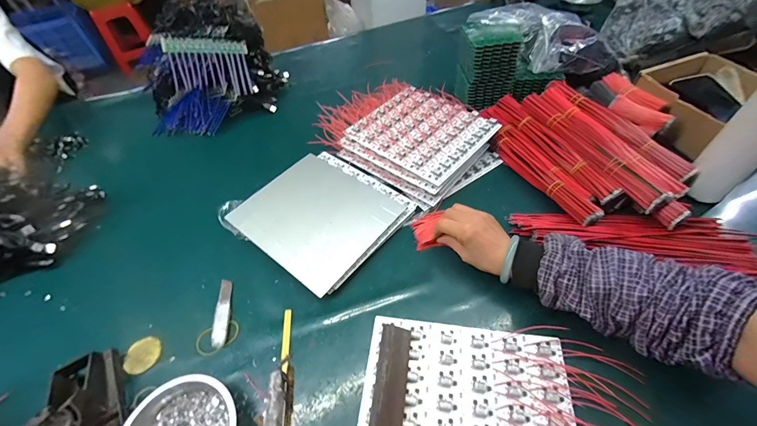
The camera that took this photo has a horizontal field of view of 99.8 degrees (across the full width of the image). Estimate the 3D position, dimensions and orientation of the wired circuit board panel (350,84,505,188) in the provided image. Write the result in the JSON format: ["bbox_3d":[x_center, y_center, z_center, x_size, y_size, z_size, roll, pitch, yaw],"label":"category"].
[{"bbox_3d":[0.088,-0.168,0.635,0.232,0.010,0.205,35,62,29],"label":"wired circuit board panel"}]

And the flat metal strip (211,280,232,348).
[{"bbox_3d":[-0.232,0.145,0.472,0.022,0.011,0.106,-13,51,-5],"label":"flat metal strip"}]

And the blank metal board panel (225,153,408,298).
[{"bbox_3d":[-0.109,-0.002,0.548,0.236,0.008,0.208,30,58,24],"label":"blank metal board panel"}]

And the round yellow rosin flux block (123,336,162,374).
[{"bbox_3d":[-0.327,0.196,0.441,0.045,0.004,0.051,-27,53,-16],"label":"round yellow rosin flux block"}]

